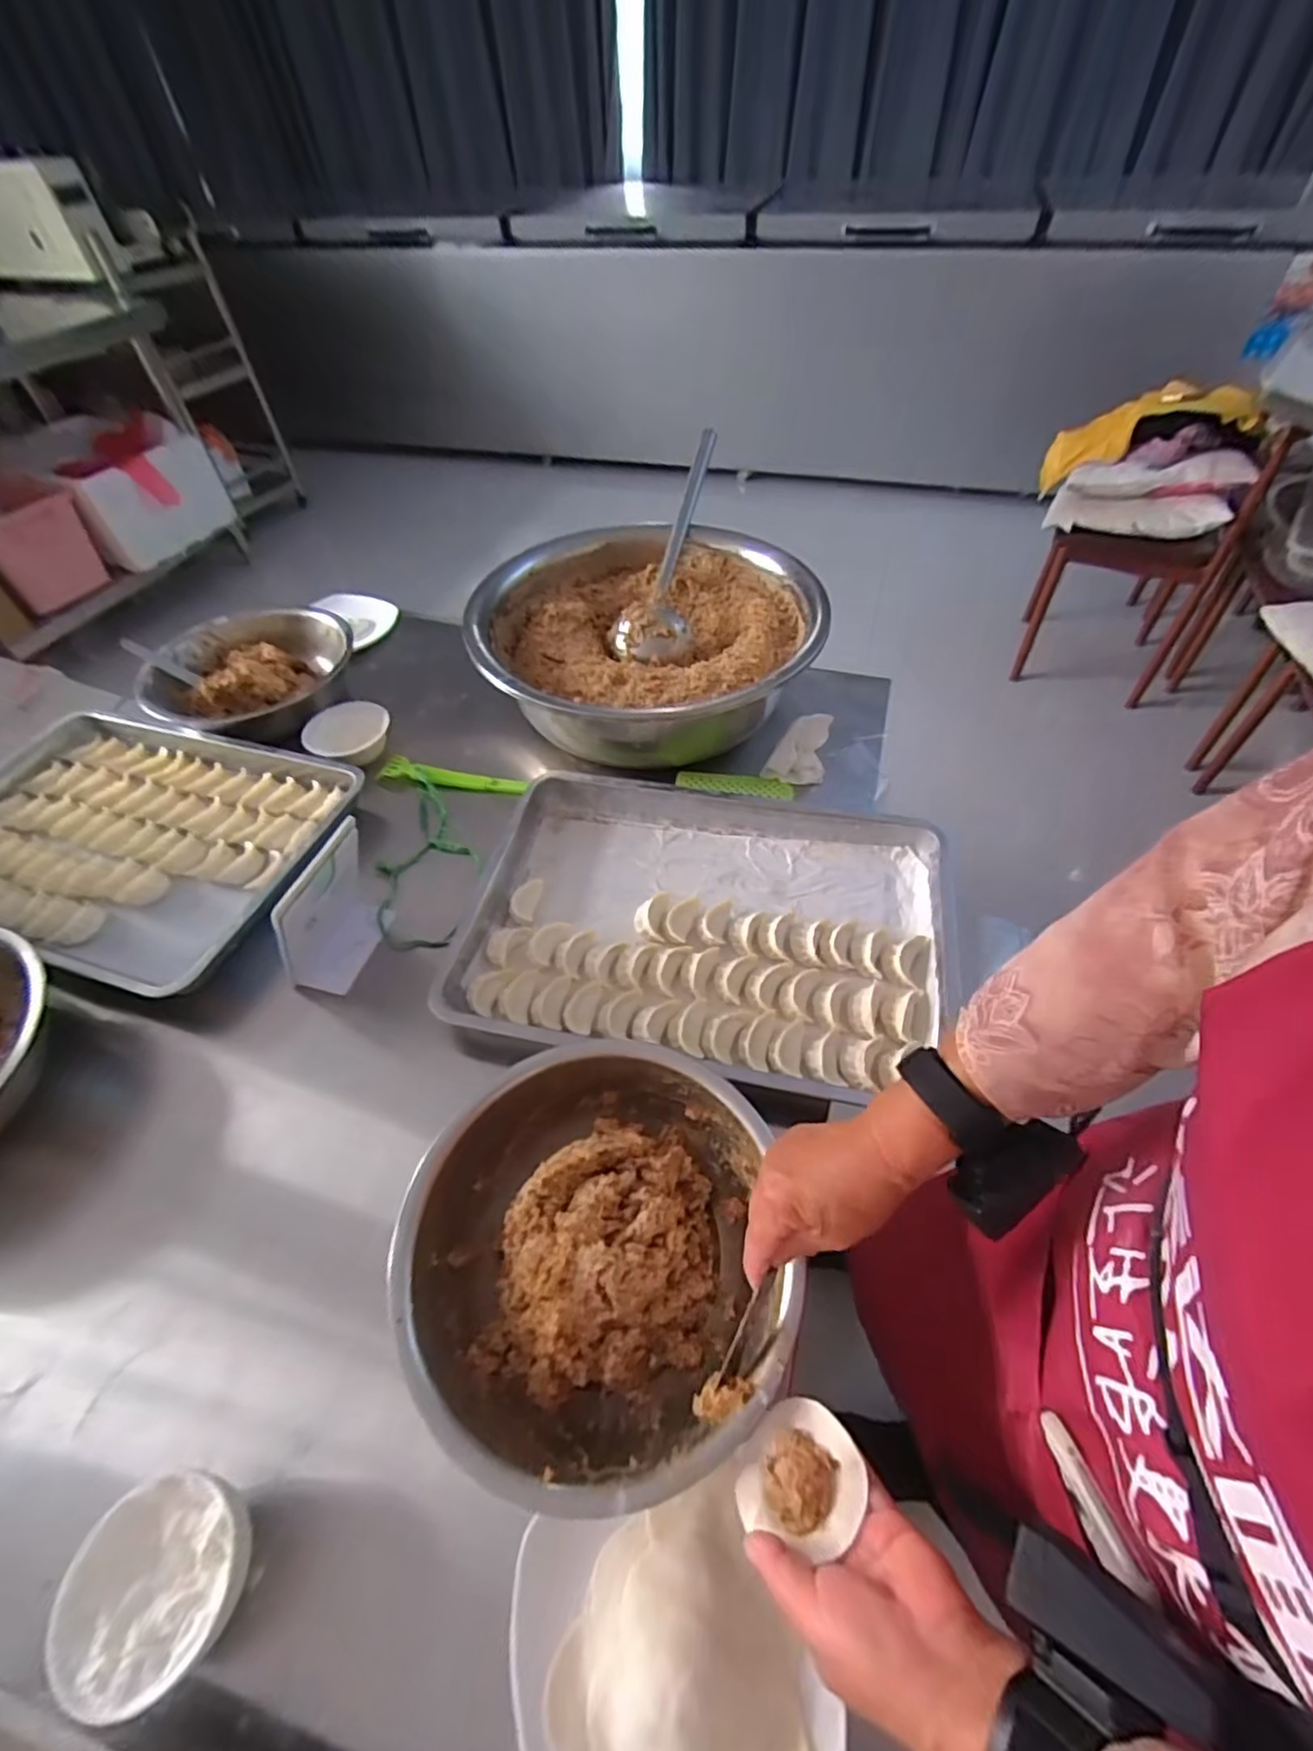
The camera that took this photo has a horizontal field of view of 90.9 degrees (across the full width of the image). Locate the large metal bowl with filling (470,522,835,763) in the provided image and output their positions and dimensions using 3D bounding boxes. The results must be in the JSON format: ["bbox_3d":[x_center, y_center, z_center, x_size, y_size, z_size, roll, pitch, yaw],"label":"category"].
[{"bbox_3d":[0.019,-0.327,0.937,0.404,0.178,0.429,-1,51,1],"label":"large metal bowl with filling"}]

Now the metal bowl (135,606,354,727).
[{"bbox_3d":[-0.604,-0.303,0.966,0.266,0.072,0.266,-1,51,1],"label":"metal bowl"}]

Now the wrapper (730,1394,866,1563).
[{"bbox_3d":[0.085,0.346,0.372,0.059,0.016,0.067,26,57,26],"label":"wrapper"}]

